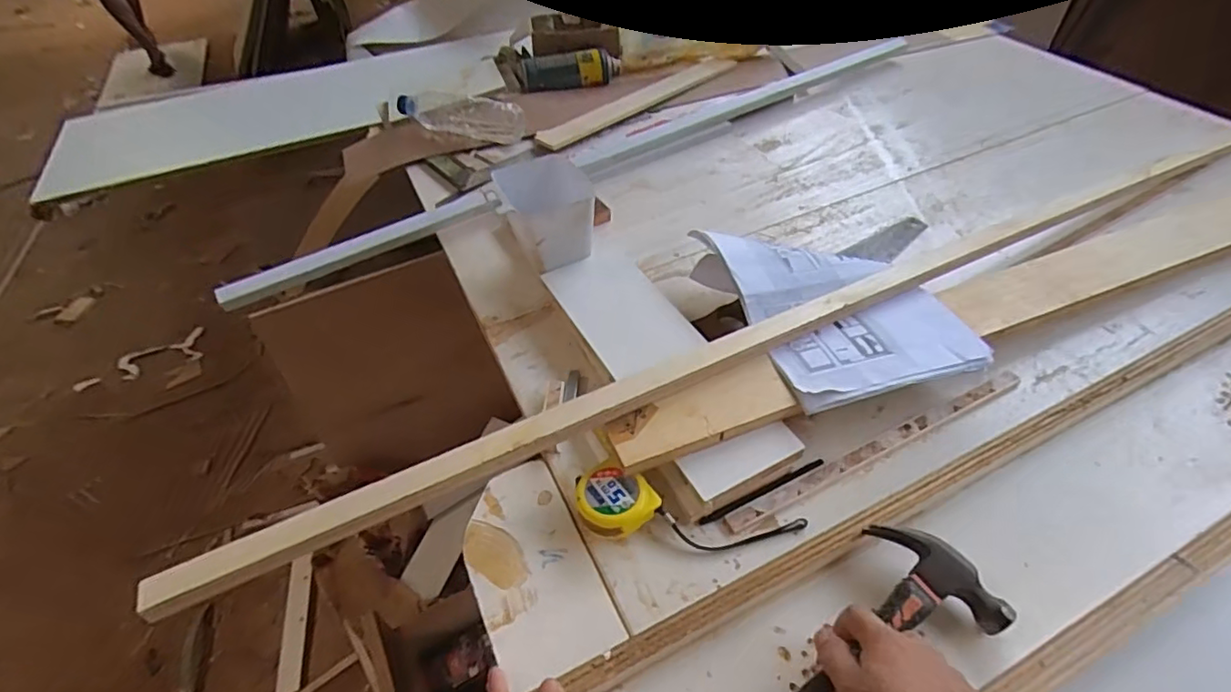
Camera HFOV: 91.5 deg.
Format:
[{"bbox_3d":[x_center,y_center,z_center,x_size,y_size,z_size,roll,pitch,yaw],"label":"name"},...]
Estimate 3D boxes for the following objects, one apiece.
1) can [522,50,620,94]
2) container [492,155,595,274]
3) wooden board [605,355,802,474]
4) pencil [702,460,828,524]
[{"bbox_3d":[-0.080,-0.519,1.123,0.187,0.052,0.055,-8,47,-4],"label":"can"},{"bbox_3d":[-0.087,-0.169,0.748,0.105,0.088,0.134,-15,48,-10],"label":"container"},{"bbox_3d":[0.080,0.062,0.557,0.174,0.017,0.060,-17,48,-12],"label":"wooden board"},{"bbox_3d":[0.138,0.135,0.555,0.134,0.007,0.007,-21,49,-16],"label":"pencil"}]

